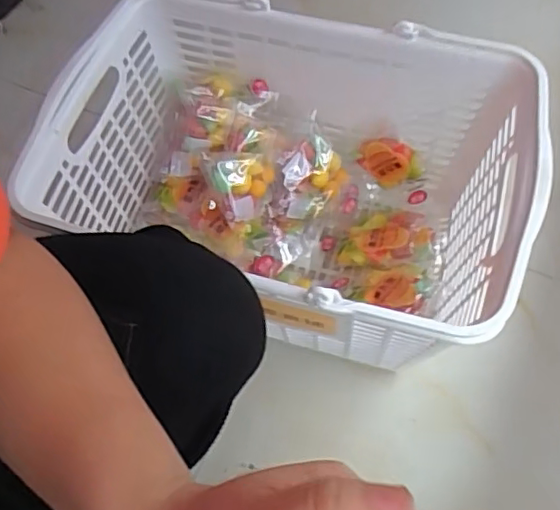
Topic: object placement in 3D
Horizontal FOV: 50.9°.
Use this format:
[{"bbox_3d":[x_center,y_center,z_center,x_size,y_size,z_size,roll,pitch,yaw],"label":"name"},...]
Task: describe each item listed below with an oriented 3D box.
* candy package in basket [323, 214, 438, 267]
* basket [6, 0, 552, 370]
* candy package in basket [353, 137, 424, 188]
[{"bbox_3d":[0.116,-0.022,0.680,0.127,0.046,0.085,1,62,3],"label":"candy package in basket"},{"bbox_3d":[0.012,-0.065,0.607,0.434,0.209,0.292,17,64,12],"label":"basket"},{"bbox_3d":[0.131,-0.111,0.707,0.079,0.066,0.024,16,64,11],"label":"candy package in basket"}]

